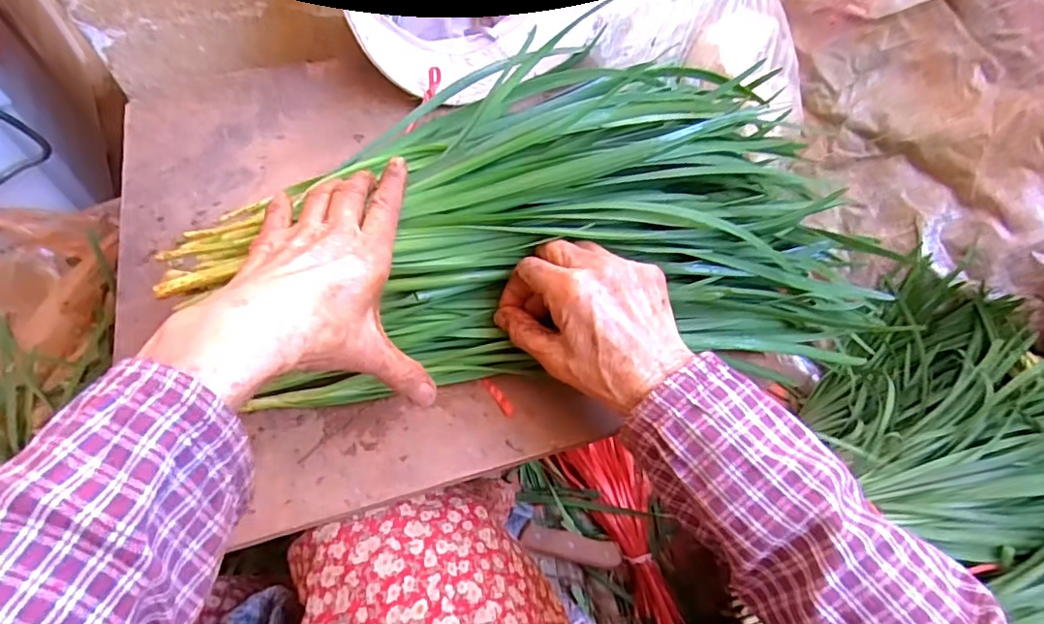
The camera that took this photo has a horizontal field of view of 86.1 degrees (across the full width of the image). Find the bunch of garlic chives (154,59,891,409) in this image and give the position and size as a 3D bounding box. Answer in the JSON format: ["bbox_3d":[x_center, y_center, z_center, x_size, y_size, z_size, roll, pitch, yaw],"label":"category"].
[{"bbox_3d":[0.026,-0.050,0.397,0.431,0.134,0.203,-7,61,-3],"label":"bunch of garlic chives"}]

